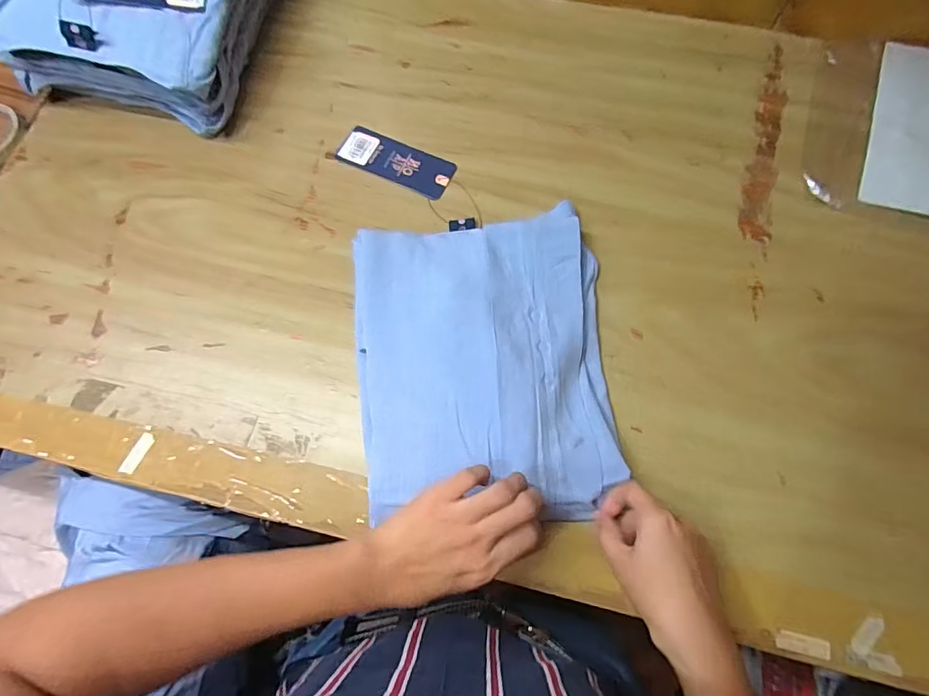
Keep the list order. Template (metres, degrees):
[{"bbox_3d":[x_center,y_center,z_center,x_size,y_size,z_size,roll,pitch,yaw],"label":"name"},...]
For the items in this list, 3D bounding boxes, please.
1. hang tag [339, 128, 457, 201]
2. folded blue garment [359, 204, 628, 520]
[{"bbox_3d":[-0.069,-0.189,0.498,0.120,0.004,0.045,25,74,9],"label":"hang tag"},{"bbox_3d":[0.015,0.004,0.400,0.201,0.038,0.247,-5,71,0],"label":"folded blue garment"}]

